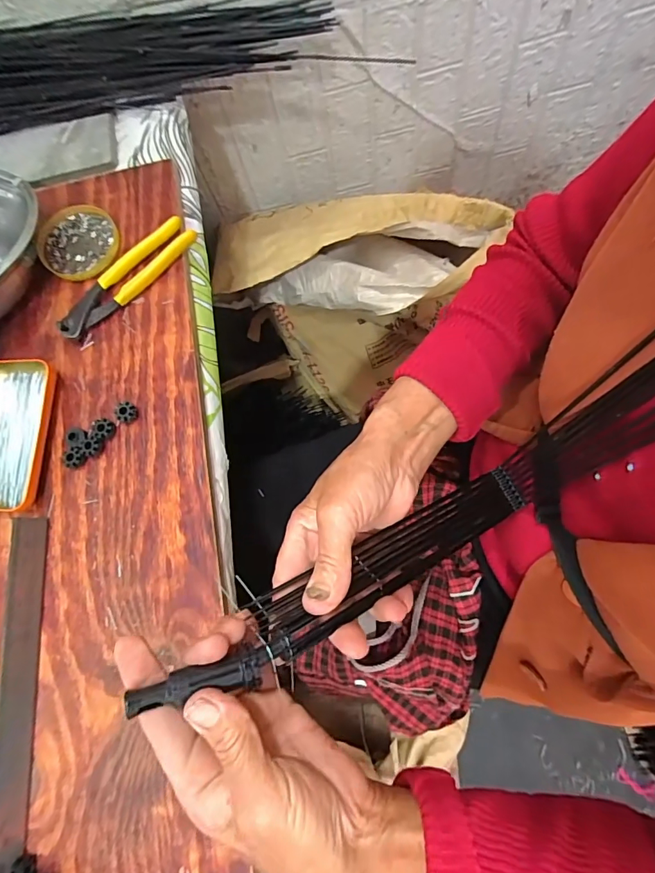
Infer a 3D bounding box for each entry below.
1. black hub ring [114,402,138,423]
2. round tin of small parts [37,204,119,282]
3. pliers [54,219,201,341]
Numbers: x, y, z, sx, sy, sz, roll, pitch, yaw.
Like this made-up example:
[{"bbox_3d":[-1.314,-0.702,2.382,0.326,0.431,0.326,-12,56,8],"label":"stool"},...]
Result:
[{"bbox_3d":[-0.190,-0.023,0.405,0.022,0.012,0.019,34,79,10],"label":"black hub ring"},{"bbox_3d":[-0.265,-0.206,0.460,0.082,0.010,0.088,-1,75,2],"label":"round tin of small parts"},{"bbox_3d":[-0.203,-0.159,0.437,0.160,0.024,0.035,-41,77,-8],"label":"pliers"}]

